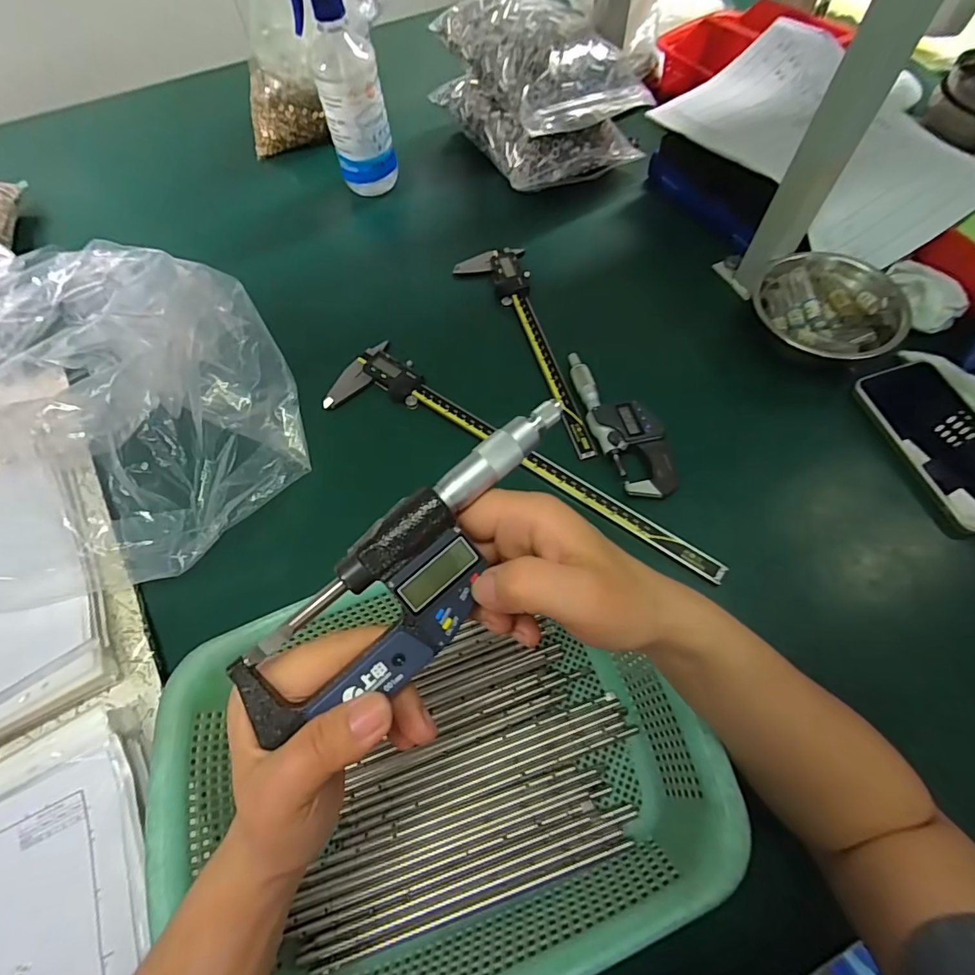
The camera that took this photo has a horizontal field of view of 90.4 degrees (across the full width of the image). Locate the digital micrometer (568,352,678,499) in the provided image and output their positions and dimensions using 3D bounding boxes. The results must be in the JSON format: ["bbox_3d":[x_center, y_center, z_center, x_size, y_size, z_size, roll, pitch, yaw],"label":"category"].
[{"bbox_3d":[0.116,-0.062,0.426,0.052,0.019,0.155,-20,65,-8],"label":"digital micrometer"}]

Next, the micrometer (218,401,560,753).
[{"bbox_3d":[-0.026,0.029,0.198,0.050,0.025,0.169,36,80,18],"label":"micrometer"}]

